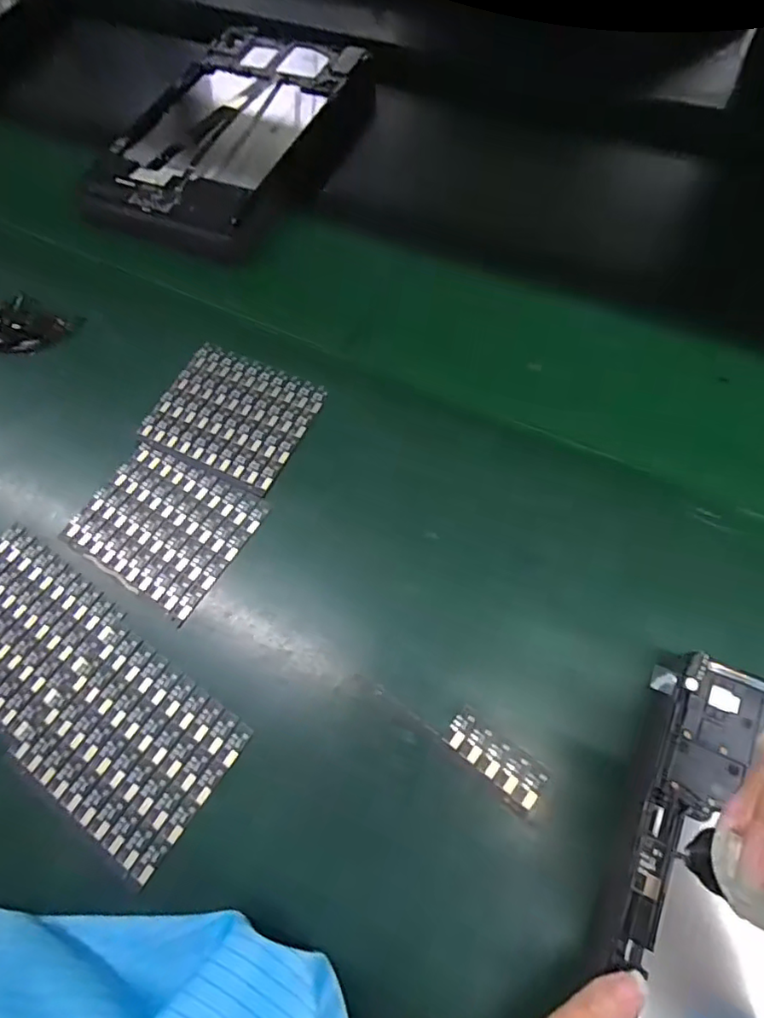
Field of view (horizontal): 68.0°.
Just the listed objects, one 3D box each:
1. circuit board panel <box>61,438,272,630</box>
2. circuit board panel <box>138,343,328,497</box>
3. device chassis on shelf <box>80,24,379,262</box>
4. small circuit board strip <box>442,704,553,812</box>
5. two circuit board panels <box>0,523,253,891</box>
[{"bbox_3d":[-0.130,0.009,0.338,0.100,0.008,0.079,27,69,17],"label":"circuit board panel"},{"bbox_3d":[-0.096,-0.061,0.366,0.099,0.007,0.084,24,68,16],"label":"circuit board panel"},{"bbox_3d":[-0.126,-0.323,0.489,0.170,0.030,0.282,21,67,15],"label":"device chassis on shelf"},{"bbox_3d":[0.055,0.120,0.275,0.049,0.011,0.022,34,72,20],"label":"small circuit board strip"},{"bbox_3d":[-0.167,0.094,0.304,0.197,0.004,0.082,33,73,18],"label":"two circuit board panels"}]

